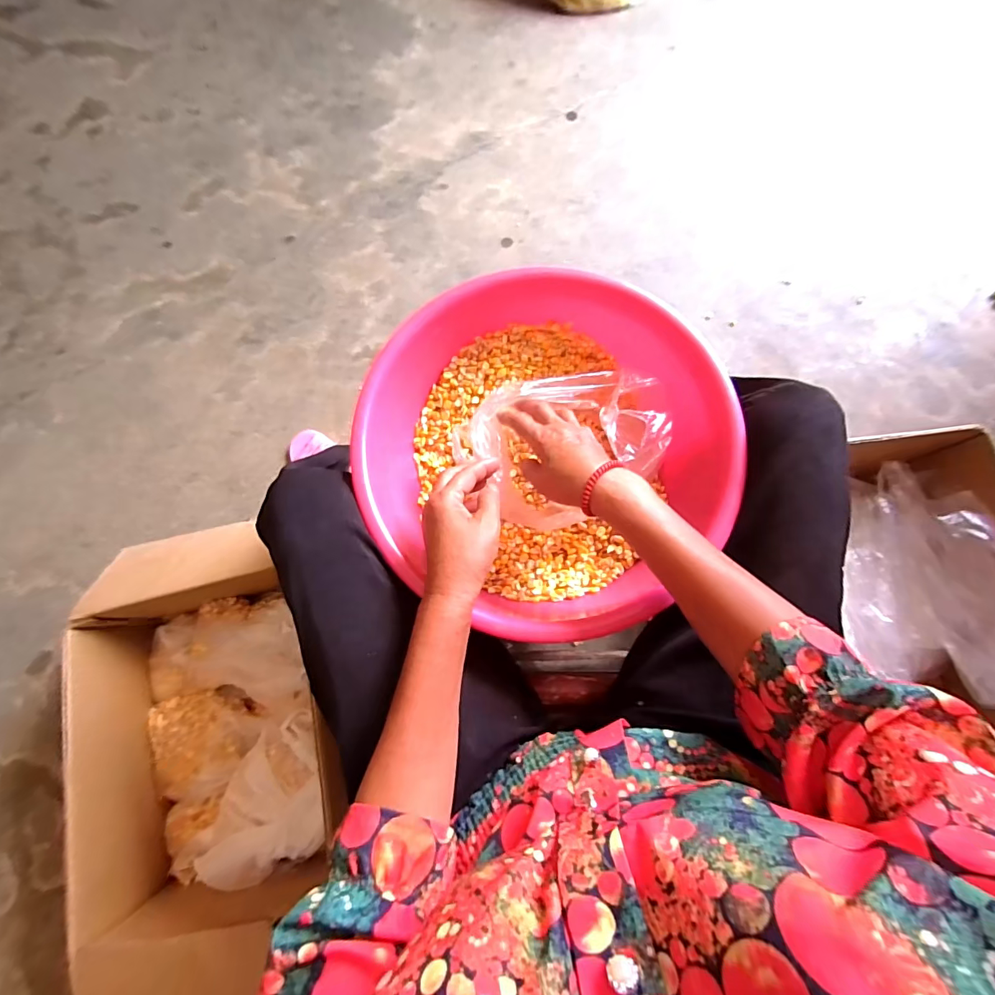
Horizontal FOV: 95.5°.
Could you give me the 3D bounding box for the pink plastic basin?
[{"bbox_3d":[0.050,-0.056,0.474,0.349,0.109,0.336,0,76,0],"label":"pink plastic basin"}]

